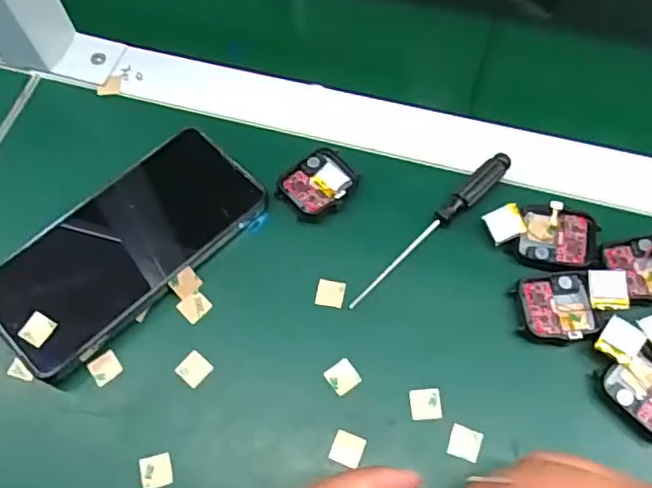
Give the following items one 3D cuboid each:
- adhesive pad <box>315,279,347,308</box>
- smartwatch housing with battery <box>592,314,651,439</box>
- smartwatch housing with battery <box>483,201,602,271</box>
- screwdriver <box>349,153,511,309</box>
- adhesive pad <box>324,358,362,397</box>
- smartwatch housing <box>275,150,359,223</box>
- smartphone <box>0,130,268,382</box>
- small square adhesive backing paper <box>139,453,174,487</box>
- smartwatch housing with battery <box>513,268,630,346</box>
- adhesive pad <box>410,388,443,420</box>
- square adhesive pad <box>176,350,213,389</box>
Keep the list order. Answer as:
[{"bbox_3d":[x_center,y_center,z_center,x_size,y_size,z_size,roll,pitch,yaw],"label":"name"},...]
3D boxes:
[{"bbox_3d":[0.003,0.028,0.345,0.016,0.004,0.016,9,64,6],"label":"adhesive pad"},{"bbox_3d":[0.162,0.069,0.309,0.037,0.010,0.059,-40,69,-16],"label":"smartwatch housing with battery"},{"bbox_3d":[0.124,-0.004,0.348,0.062,0.014,0.039,4,64,3],"label":"smartwatch housing with battery"},{"bbox_3d":[0.063,-0.009,0.355,0.129,0.014,0.013,-42,70,-17],"label":"screwdriver"},{"bbox_3d":[0.009,0.071,0.324,0.016,0.004,0.016,-35,68,-15],"label":"adhesive pad"},{"bbox_3d":[-0.004,-0.036,0.370,0.046,0.009,0.037,-37,68,-15],"label":"smartwatch housing"},{"bbox_3d":[-0.116,0.001,0.356,0.159,0.018,0.076,-42,70,-17],"label":"smartphone"},{"bbox_3d":[-0.087,0.116,0.308,0.016,0.004,0.016,-12,64,-4],"label":"small square adhesive backing paper"},{"bbox_3d":[0.134,0.034,0.330,0.056,0.018,0.038,-3,64,0],"label":"smartwatch housing with battery"},{"bbox_3d":[0.053,0.084,0.317,0.016,0.004,0.016,-3,64,0],"label":"adhesive pad"},{"bbox_3d":[-0.072,0.068,0.330,0.016,0.004,0.016,38,71,18],"label":"square adhesive pad"}]

